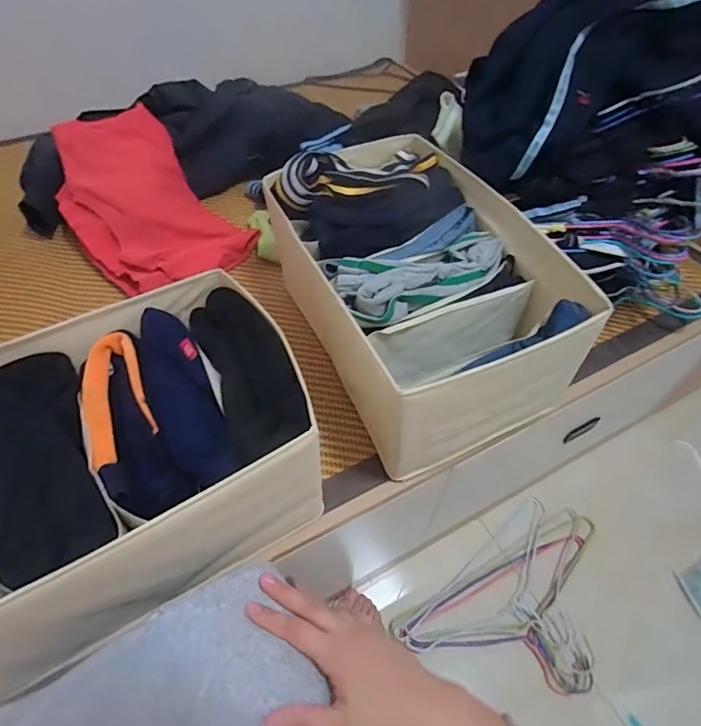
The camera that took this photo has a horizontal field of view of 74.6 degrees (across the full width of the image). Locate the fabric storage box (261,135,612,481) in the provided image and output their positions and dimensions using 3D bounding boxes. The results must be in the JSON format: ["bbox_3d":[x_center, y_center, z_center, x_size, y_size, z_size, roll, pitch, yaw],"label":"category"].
[{"bbox_3d":[0.081,-0.099,0.625,0.262,0.195,0.416,-18,54,-15],"label":"fabric storage box"}]

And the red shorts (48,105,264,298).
[{"bbox_3d":[-0.359,-0.278,0.791,0.248,0.097,0.346,-33,90,-10],"label":"red shorts"}]

